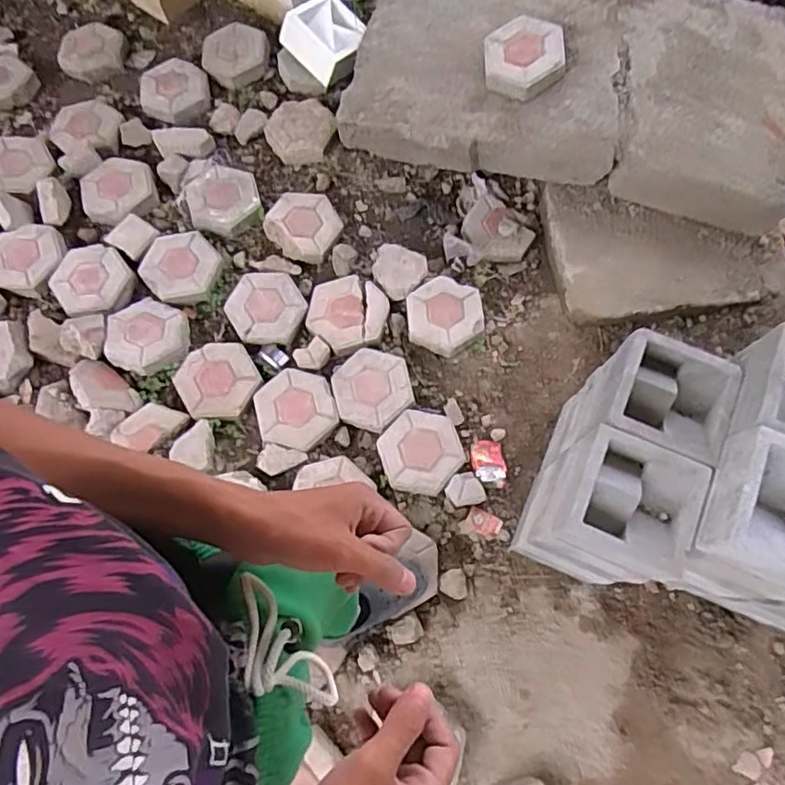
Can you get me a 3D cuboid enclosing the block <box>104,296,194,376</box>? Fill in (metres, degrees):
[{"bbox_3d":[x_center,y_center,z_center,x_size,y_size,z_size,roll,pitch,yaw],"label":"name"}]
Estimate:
[{"bbox_3d":[-0.636,-0.153,1.535,0.207,0.049,0.216,-16,71,-6],"label":"block"}]

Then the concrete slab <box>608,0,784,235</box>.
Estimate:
[{"bbox_3d":[0.798,-0.743,1.544,0.476,0.180,0.578,12,71,4],"label":"concrete slab"}]

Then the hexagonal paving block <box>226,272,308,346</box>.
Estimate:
[{"bbox_3d":[-0.338,-0.227,1.578,0.197,0.050,0.216,-31,73,-11],"label":"hexagonal paving block"}]

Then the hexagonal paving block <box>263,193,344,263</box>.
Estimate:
[{"bbox_3d":[-0.247,-0.471,1.656,0.205,0.060,0.193,27,73,9],"label":"hexagonal paving block"}]

